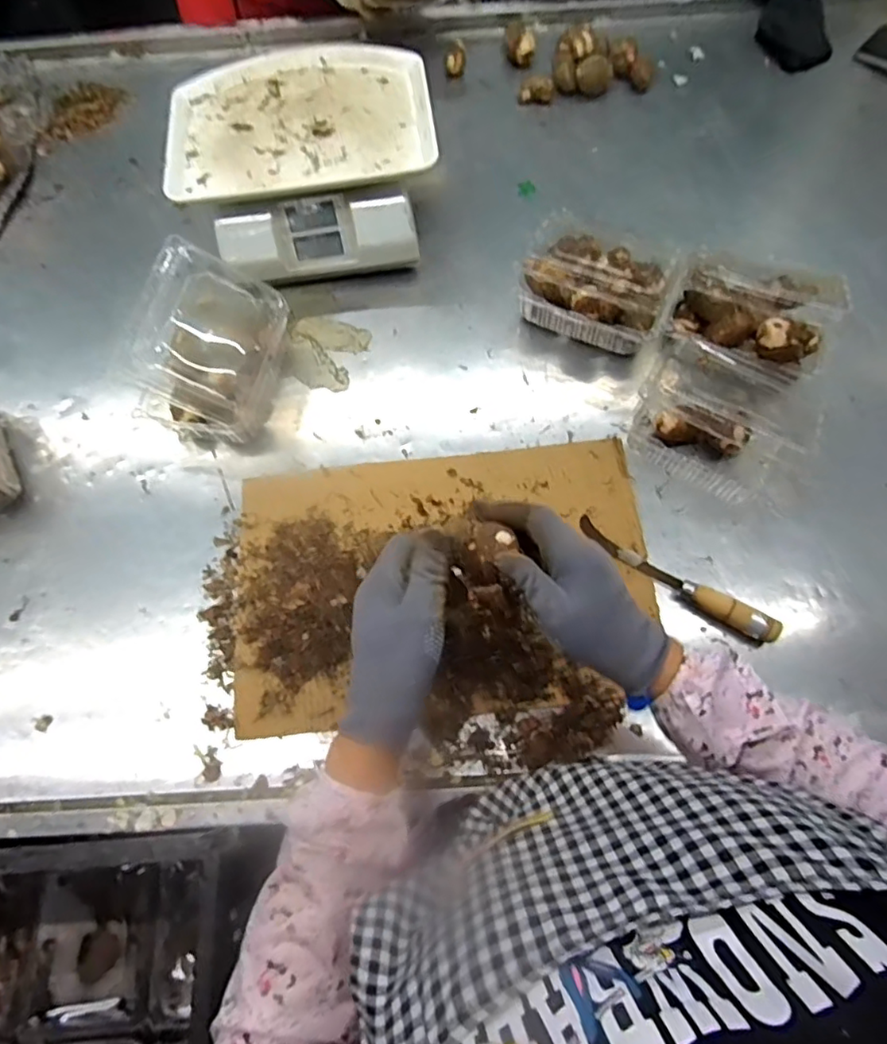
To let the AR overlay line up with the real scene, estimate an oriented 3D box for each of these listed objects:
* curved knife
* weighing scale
[{"bbox_3d":[0.222,0.053,0.562,0.202,0.027,0.022,33,73,13],"label":"curved knife"},{"bbox_3d":[-0.163,-0.438,0.718,0.297,0.128,0.265,-9,69,-2],"label":"weighing scale"}]

